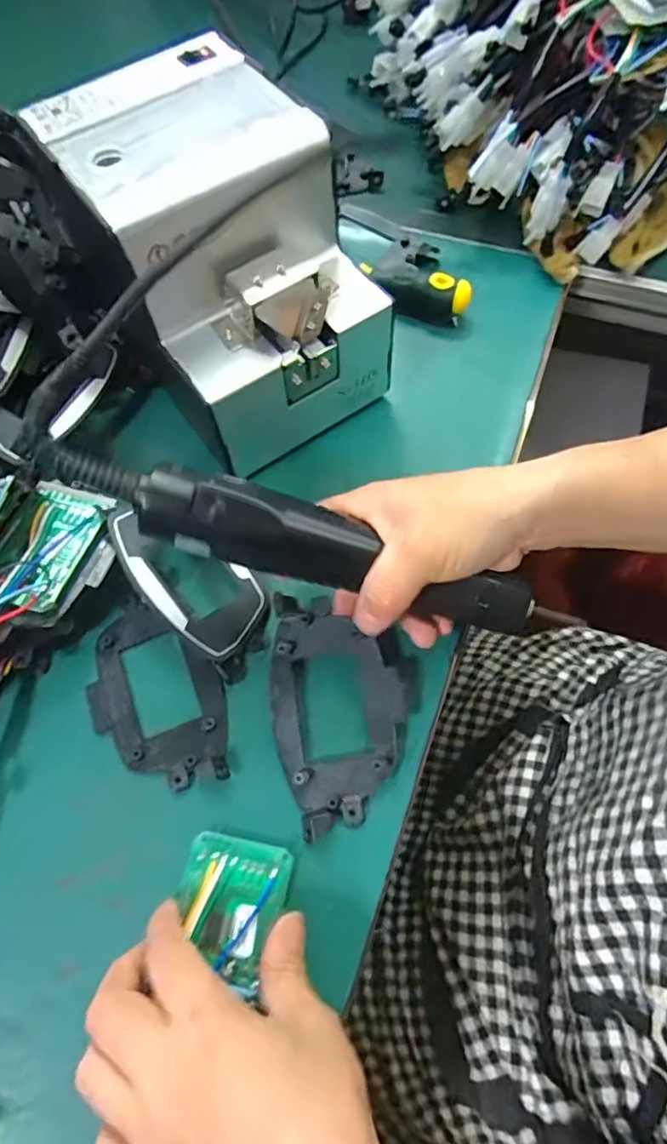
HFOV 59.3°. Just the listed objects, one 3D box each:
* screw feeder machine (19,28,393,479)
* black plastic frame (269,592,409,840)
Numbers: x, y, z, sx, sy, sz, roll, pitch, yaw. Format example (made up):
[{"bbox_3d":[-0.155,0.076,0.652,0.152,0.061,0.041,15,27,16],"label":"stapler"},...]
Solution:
[{"bbox_3d":[-0.066,-0.176,0.352,0.137,0.147,0.175,-31,68,-11],"label":"screw feeder machine"},{"bbox_3d":[0.003,0.070,0.307,0.071,0.016,0.114,-1,66,3],"label":"black plastic frame"}]

